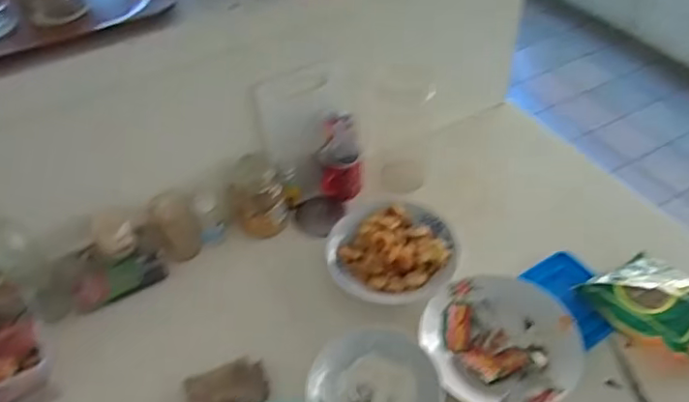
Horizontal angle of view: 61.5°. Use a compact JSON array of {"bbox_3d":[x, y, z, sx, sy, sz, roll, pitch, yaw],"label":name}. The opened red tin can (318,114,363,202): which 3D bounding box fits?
[{"bbox_3d":[-0.007,-0.071,0.981,0.068,0.141,0.064,-2,46,2],"label":"opened red tin can"}]

